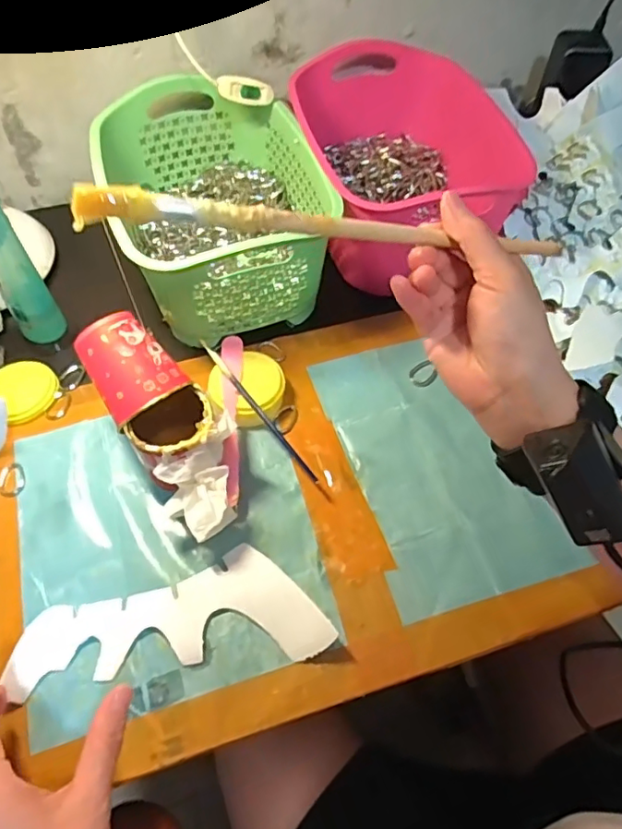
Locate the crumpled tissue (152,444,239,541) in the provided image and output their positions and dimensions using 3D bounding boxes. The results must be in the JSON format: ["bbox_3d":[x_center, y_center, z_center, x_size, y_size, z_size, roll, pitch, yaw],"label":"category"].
[{"bbox_3d":[-0.086,0.060,0.426,0.052,0.030,0.065,-19,85,-6],"label":"crumpled tissue"}]

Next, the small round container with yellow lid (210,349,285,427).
[{"bbox_3d":[-0.055,-0.022,0.507,0.066,0.024,0.064,2,65,-5],"label":"small round container with yellow lid"}]

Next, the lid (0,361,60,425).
[{"bbox_3d":[-0.268,-0.026,0.518,0.062,0.014,0.057,0,57,-1],"label":"lid"}]

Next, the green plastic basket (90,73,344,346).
[{"bbox_3d":[-0.094,-0.205,0.550,0.187,0.114,0.250,-15,59,-11],"label":"green plastic basket"}]

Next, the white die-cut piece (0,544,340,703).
[{"bbox_3d":[-0.099,0.144,0.402,0.215,0.012,0.077,-8,60,-3],"label":"white die-cut piece"}]

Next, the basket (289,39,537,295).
[{"bbox_3d":[0.080,-0.293,0.623,0.205,0.124,0.294,-17,59,-12],"label":"basket"}]

